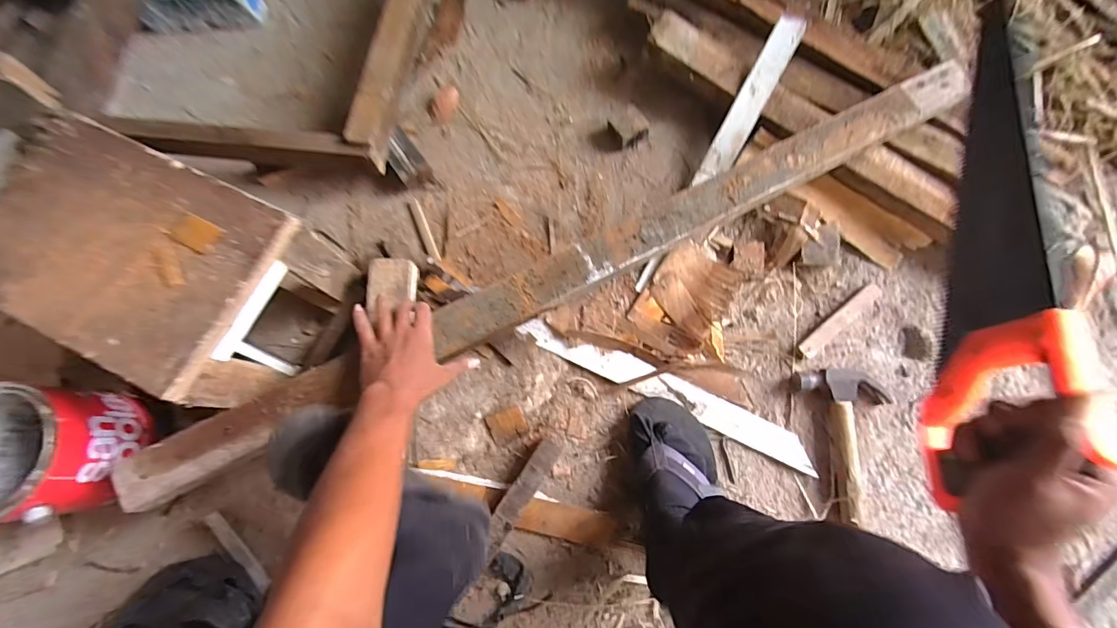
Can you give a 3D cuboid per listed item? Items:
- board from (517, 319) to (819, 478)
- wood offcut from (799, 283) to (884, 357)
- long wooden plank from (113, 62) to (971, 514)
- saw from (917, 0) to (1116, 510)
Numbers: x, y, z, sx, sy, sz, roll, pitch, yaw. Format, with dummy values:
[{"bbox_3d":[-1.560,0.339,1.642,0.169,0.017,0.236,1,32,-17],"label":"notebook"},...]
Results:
[{"bbox_3d":[0.159,0.108,0.692,0.450,0.021,0.051,26,75,4],"label":"board"},{"bbox_3d":[0.435,0.010,0.719,0.173,0.020,0.027,-37,77,-10],"label":"wood offcut"},{"bbox_3d":[0.042,-0.068,0.610,1.179,0.032,0.066,-27,76,-7],"label":"long wooden plank"},{"bbox_3d":[0.337,-0.059,0.352,0.031,0.111,0.386,9,81,2],"label":"saw"}]

